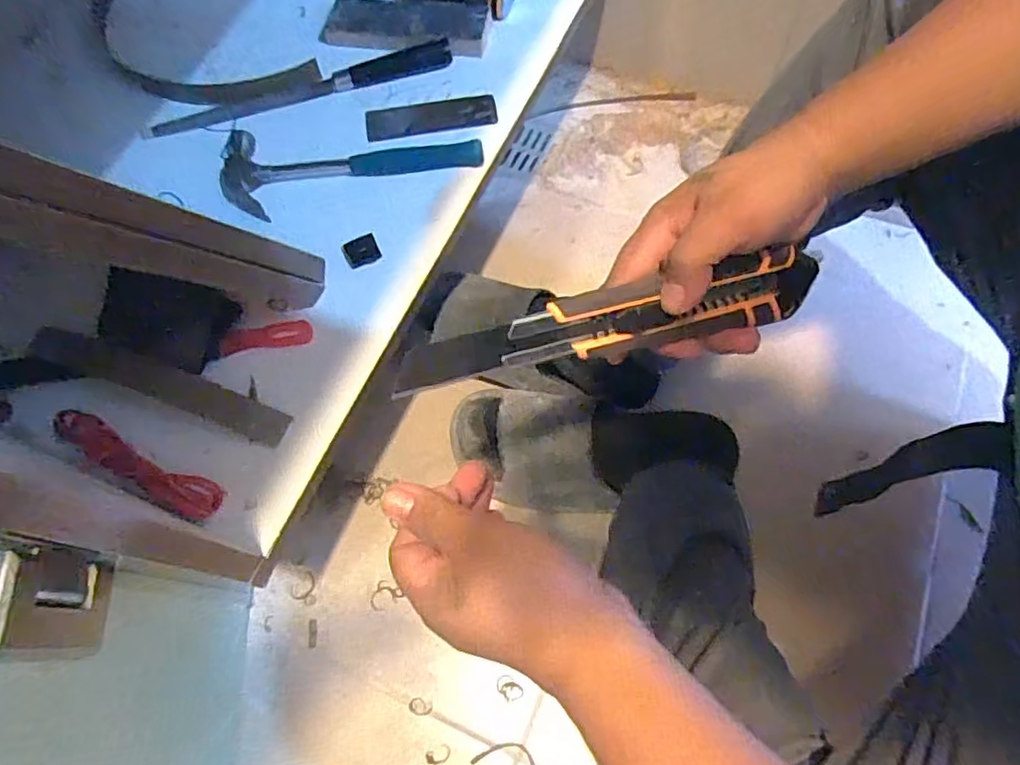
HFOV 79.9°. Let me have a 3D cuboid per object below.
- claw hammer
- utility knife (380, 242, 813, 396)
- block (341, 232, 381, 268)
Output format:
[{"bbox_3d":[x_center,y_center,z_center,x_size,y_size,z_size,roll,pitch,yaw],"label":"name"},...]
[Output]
[{"bbox_3d":[-0.155,-0.222,0.603,0.250,0.026,0.091,-10,66,-2],"label":"claw hammer"},{"bbox_3d":[0.060,-0.036,0.339,0.247,0.034,0.028,-13,66,-11],"label":"utility knife"},{"bbox_3d":[-0.140,-0.124,0.570,0.032,0.005,0.030,-24,67,-8],"label":"block"}]

